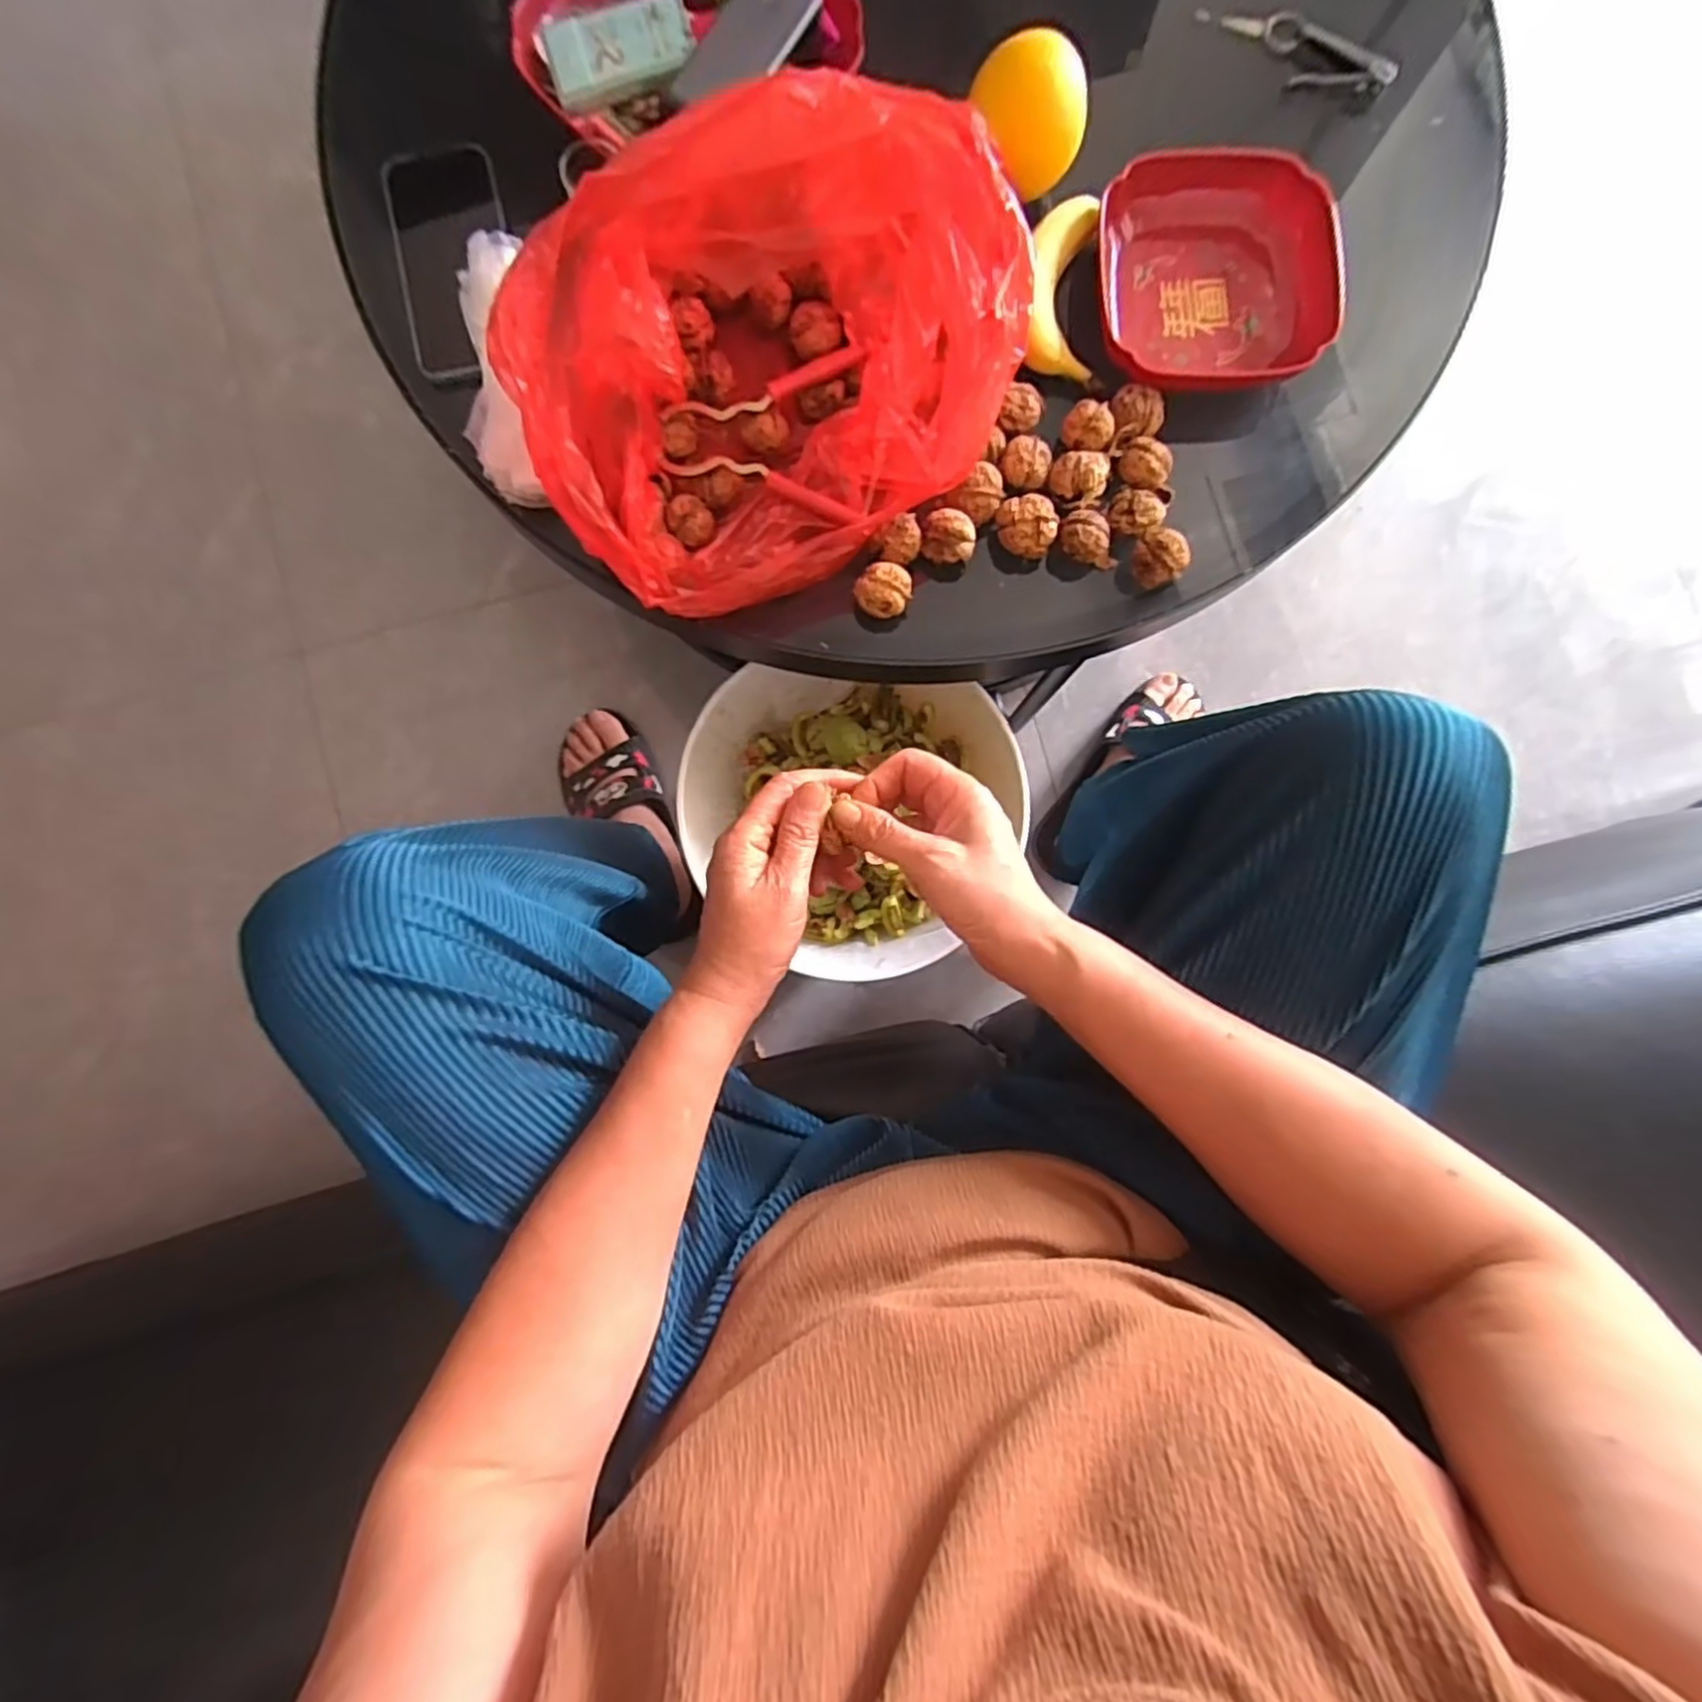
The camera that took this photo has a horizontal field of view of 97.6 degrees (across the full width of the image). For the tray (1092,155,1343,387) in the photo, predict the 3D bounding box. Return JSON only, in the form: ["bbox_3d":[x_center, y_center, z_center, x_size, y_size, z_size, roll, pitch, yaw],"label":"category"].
[{"bbox_3d":[0.246,-0.390,0.506,0.156,0.041,0.142,-1,86,0],"label":"tray"}]

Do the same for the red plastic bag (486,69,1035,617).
[{"bbox_3d":[-0.048,-0.293,0.436,0.299,0.134,0.210,-25,86,-2],"label":"red plastic bag"}]

